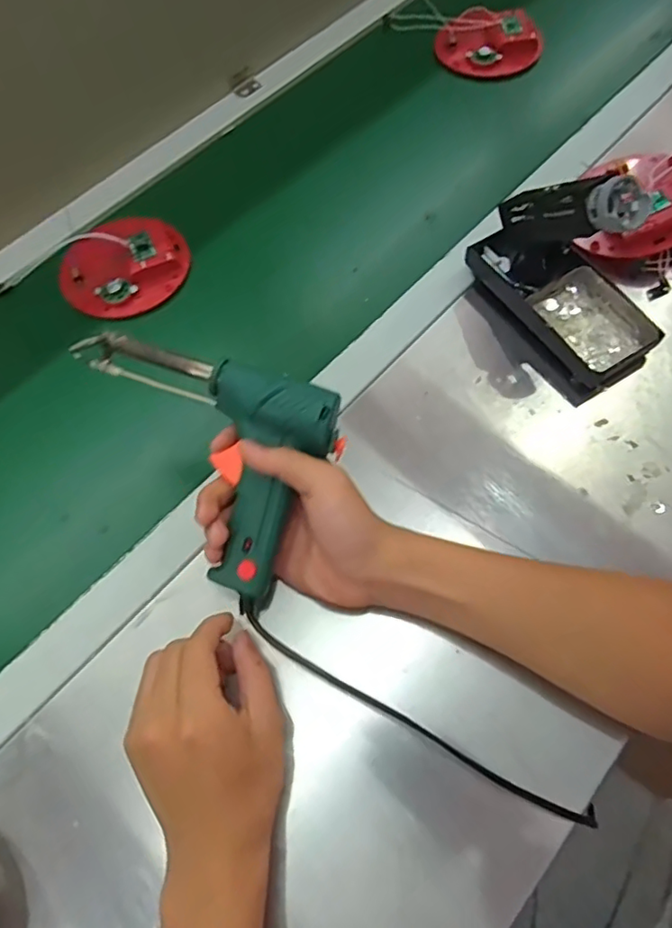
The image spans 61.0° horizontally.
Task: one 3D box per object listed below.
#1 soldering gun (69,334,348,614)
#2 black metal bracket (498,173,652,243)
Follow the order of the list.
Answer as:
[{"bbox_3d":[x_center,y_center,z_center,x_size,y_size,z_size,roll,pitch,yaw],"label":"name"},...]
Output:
[{"bbox_3d":[-0.067,-0.023,0.390,0.128,0.043,0.207,-33,81,8],"label":"soldering gun"},{"bbox_3d":[0.174,-0.192,0.431,0.035,0.037,0.120,-36,30,-13],"label":"black metal bracket"}]

